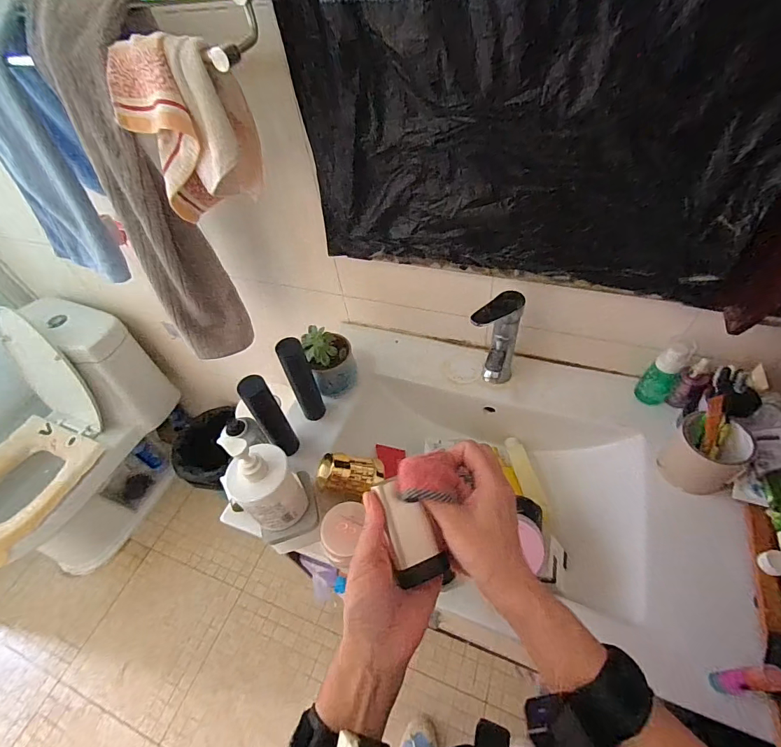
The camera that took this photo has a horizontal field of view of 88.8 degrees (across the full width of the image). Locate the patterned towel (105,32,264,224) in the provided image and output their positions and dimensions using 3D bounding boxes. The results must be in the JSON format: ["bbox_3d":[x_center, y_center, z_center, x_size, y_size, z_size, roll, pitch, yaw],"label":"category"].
[{"bbox_3d":[-0.254,-0.311,0.527,0.157,0.200,0.100,12,53,15],"label":"patterned towel"}]

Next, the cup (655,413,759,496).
[{"bbox_3d":[0.455,0.119,0.575,0.091,0.094,0.075,25,58,24],"label":"cup"}]

